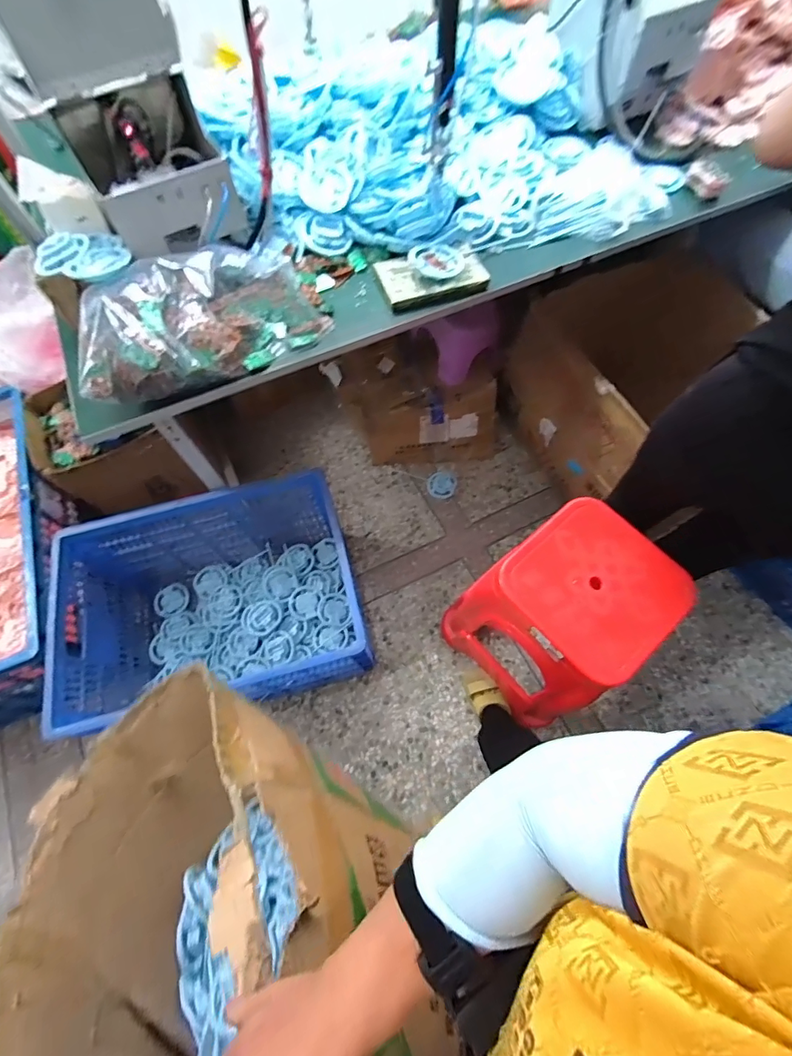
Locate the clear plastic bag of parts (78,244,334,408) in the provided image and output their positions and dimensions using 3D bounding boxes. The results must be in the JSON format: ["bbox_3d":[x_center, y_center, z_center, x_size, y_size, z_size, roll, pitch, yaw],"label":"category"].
[{"bbox_3d":[-0.333,-0.366,0.740,0.409,0.139,0.193,-22,68,-8],"label":"clear plastic bag of parts"}]

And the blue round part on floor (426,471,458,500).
[{"bbox_3d":[0.171,-0.161,1.564,0.111,0.038,0.098,-19,67,-7],"label":"blue round part on floor"}]

